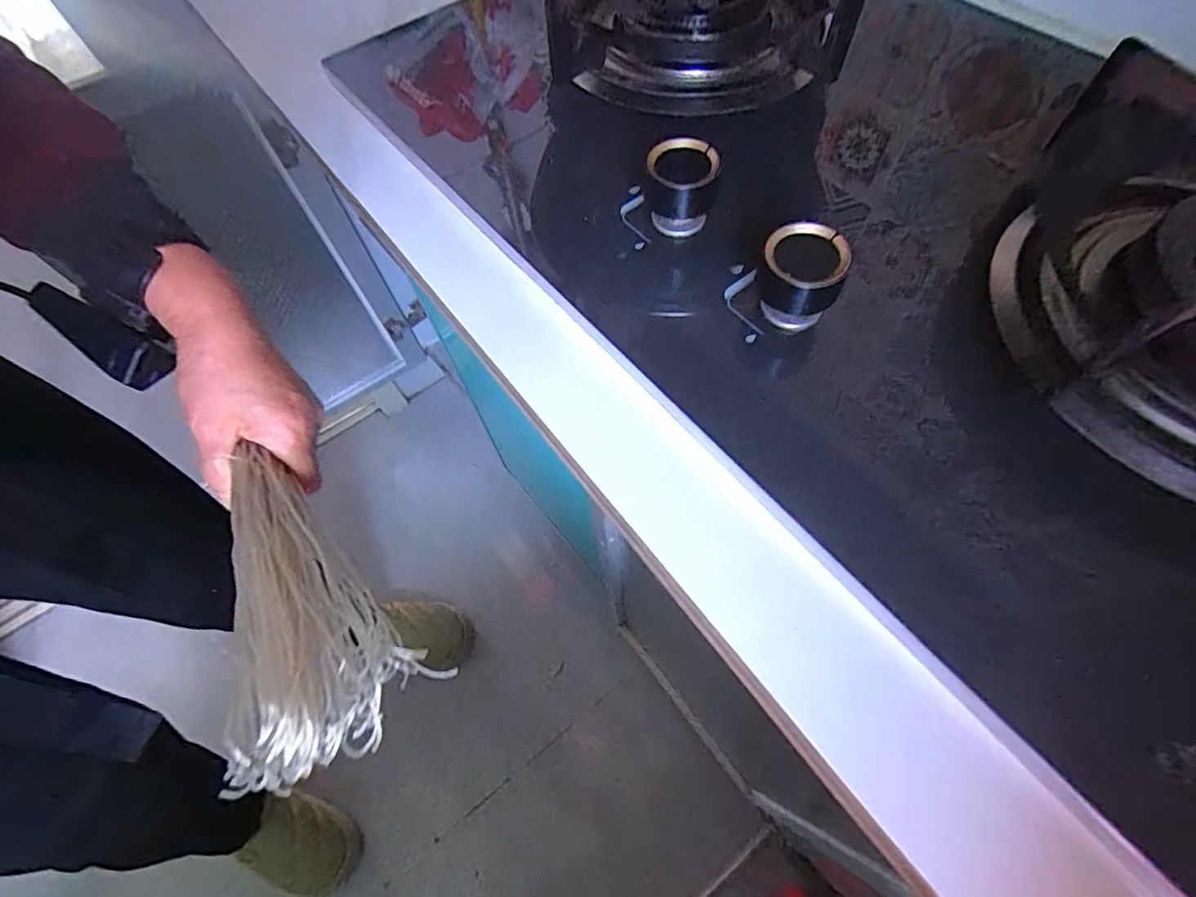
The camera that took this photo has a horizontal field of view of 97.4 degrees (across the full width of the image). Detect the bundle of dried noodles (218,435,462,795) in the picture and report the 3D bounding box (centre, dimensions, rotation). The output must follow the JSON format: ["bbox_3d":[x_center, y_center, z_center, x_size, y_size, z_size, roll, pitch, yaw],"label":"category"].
[{"bbox_3d":[-0.148,0.059,0.254,0.069,0.036,0.177,-33,55,-13],"label":"bundle of dried noodles"}]

